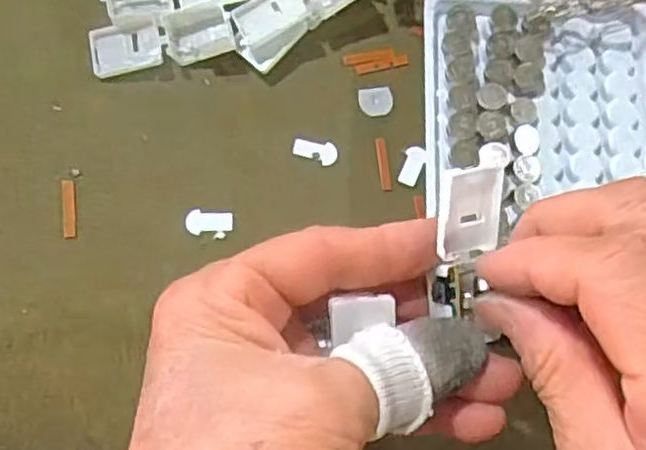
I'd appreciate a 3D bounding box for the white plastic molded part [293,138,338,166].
[{"bbox_3d":[-0.003,-0.028,0.275,0.017,0.004,0.009,7,77,-6],"label":"white plastic molded part"}]

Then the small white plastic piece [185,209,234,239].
[{"bbox_3d":[-0.042,0.000,0.264,0.017,0.004,0.010,5,77,-7],"label":"small white plastic piece"}]

